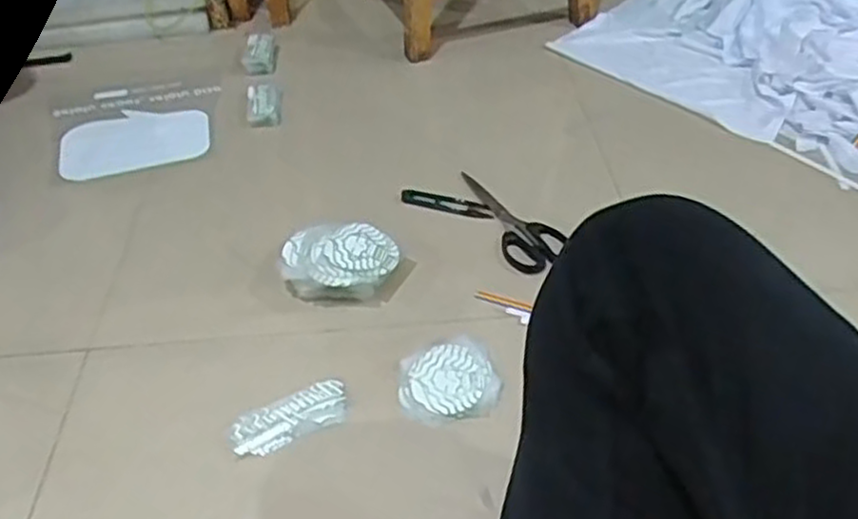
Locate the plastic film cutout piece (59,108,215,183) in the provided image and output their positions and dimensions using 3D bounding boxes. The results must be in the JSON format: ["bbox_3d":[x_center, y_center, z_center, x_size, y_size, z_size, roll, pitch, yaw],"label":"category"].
[{"bbox_3d":[-0.415,-0.171,1.058,0.200,0.006,0.135,-11,43,-8],"label":"plastic film cutout piece"}]

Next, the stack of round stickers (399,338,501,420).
[{"bbox_3d":[0.018,0.114,0.721,0.092,0.010,0.091,-6,42,-3],"label":"stack of round stickers"}]

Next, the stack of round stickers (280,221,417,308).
[{"bbox_3d":[-0.095,0.005,0.820,0.130,0.052,0.097,10,45,14],"label":"stack of round stickers"}]

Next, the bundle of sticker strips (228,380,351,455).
[{"bbox_3d":[-0.131,0.145,0.700,0.111,0.011,0.057,-20,45,-17],"label":"bundle of sticker strips"}]

